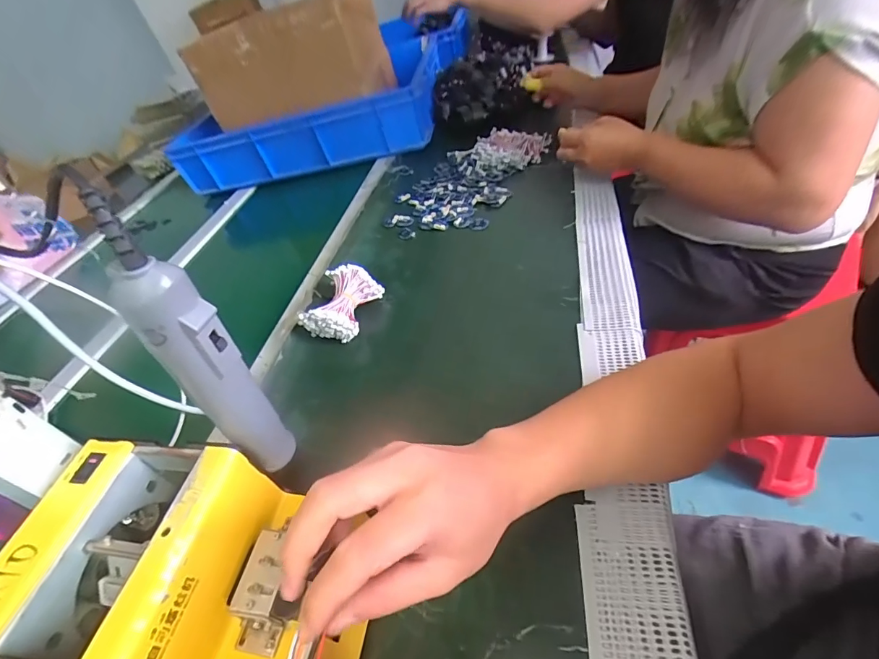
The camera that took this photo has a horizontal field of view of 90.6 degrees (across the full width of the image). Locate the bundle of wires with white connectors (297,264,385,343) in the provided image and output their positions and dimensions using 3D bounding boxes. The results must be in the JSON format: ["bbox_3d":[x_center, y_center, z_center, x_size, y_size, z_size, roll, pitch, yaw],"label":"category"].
[{"bbox_3d":[-0.126,-0.035,0.555,0.074,0.048,0.091,4,47,21],"label":"bundle of wires with white connectors"}]

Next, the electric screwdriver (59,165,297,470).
[{"bbox_3d":[-0.128,0.017,0.236,0.030,0.191,0.026,1,46,20],"label":"electric screwdriver"}]

